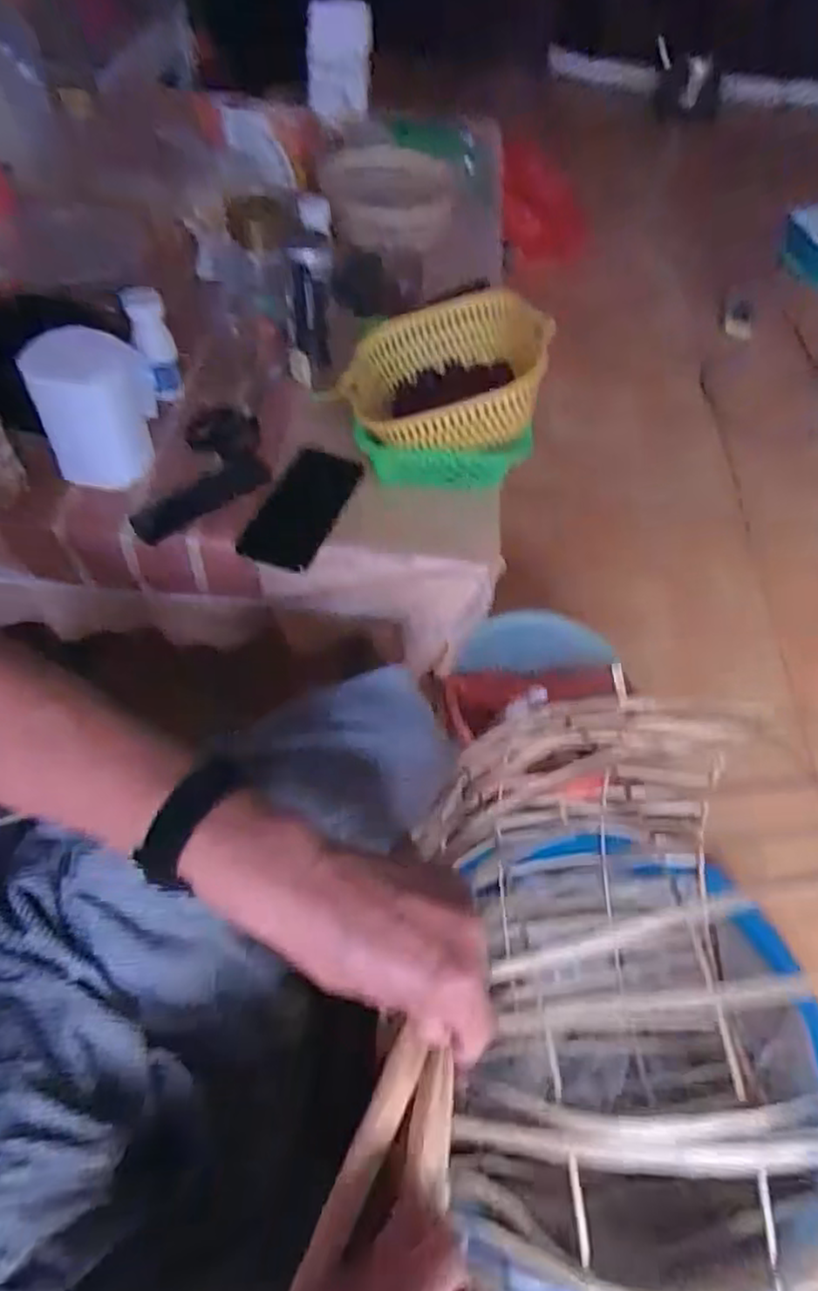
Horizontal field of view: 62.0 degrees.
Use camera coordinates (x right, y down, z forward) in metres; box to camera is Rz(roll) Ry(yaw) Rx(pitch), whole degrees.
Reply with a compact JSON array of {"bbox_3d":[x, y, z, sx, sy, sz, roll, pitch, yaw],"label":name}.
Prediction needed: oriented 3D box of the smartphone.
[{"bbox_3d":[-0.109,-0.143,0.698,0.083,0.015,0.167,19,57,8],"label":"smartphone"}]

